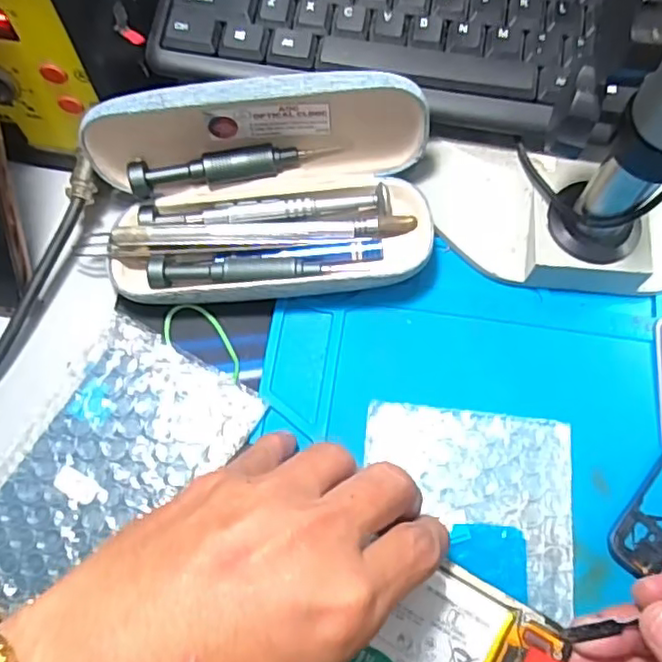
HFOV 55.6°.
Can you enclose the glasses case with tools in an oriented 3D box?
[{"bbox_3d":[-0.032,-0.065,0.296,0.155,0.076,0.090,-1,72,0],"label":"glasses case with tools"}]

